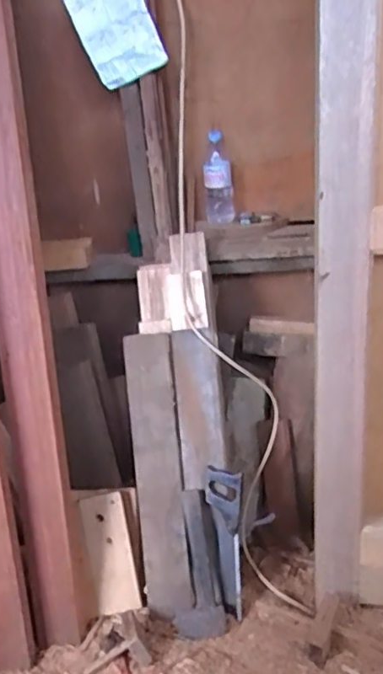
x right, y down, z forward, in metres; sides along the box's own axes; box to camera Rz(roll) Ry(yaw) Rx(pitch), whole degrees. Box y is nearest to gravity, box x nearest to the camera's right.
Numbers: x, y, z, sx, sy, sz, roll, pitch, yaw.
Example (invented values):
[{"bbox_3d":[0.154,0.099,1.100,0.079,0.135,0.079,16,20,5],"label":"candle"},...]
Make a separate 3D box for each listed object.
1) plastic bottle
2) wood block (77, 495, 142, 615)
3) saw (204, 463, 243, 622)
[{"bbox_3d":[0.069,-0.393,1.512,0.077,0.259,0.057,-3,26,6],"label":"plastic bottle"},{"bbox_3d":[-0.204,0.528,1.409,0.117,0.272,0.016,-15,-13,11],"label":"wood block"},{"bbox_3d":[0.084,0.477,1.353,0.081,0.333,0.030,-4,-7,3],"label":"saw"}]

